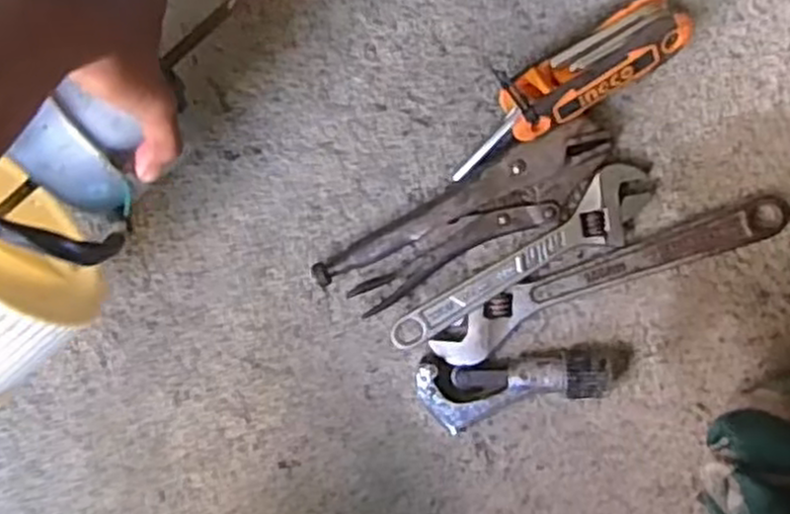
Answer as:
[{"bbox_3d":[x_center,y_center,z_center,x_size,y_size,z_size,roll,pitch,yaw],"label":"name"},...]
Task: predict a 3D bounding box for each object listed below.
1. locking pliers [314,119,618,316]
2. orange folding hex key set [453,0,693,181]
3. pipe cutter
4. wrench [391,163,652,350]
[{"bbox_3d":[0.049,-0.025,0.542,0.213,0.021,0.057,-26,88,7],"label":"locking pliers"},{"bbox_3d":[0.111,-0.115,0.518,0.177,0.043,0.049,-27,88,7],"label":"orange folding hex key set"},{"bbox_3d":[0.085,0.091,0.539,0.127,0.033,0.046,-7,91,7],"label":"pipe cutter"},{"bbox_3d":[0.090,0.007,0.537,0.202,0.022,0.042,-37,87,7],"label":"wrench"}]

